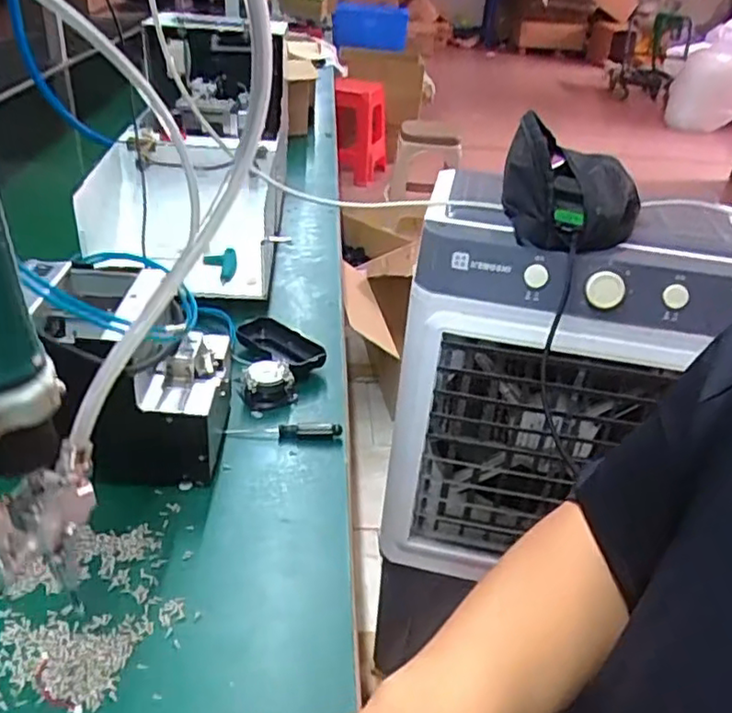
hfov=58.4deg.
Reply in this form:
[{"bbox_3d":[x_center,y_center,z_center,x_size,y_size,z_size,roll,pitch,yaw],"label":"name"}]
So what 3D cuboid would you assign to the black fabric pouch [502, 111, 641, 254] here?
[{"bbox_3d":[0.243,-0.206,0.766,0.151,0.103,0.190,14,34,12],"label":"black fabric pouch"}]

